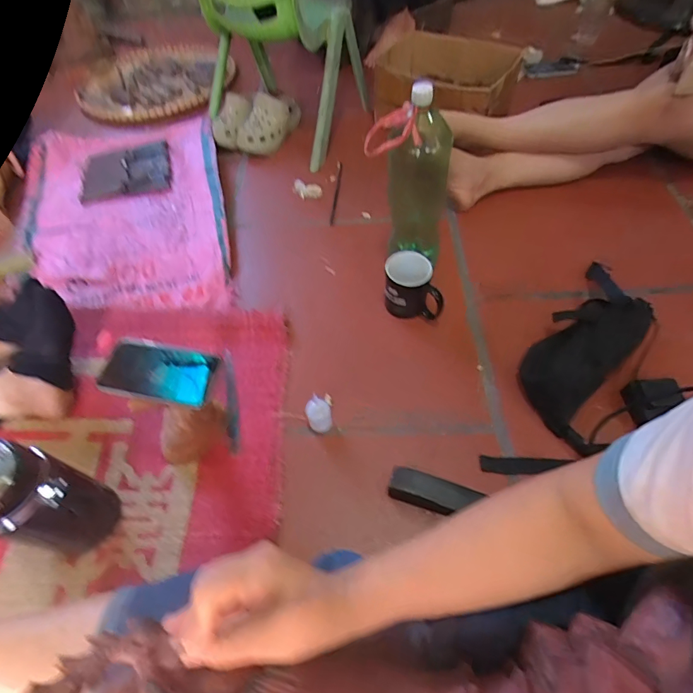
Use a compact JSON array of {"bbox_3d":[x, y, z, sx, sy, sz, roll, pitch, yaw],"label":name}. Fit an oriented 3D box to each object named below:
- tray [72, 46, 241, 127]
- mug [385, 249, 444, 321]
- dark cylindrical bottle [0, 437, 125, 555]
[{"bbox_3d":[-0.611,-0.856,1.360,0.495,0.053,0.548,-26,60,-16],"label":"tray"},{"bbox_3d":[0.123,-0.106,0.765,0.104,0.107,0.075,4,56,3],"label":"mug"},{"bbox_3d":[-0.364,0.192,0.508,0.088,0.221,0.092,0,56,0],"label":"dark cylindrical bottle"}]

